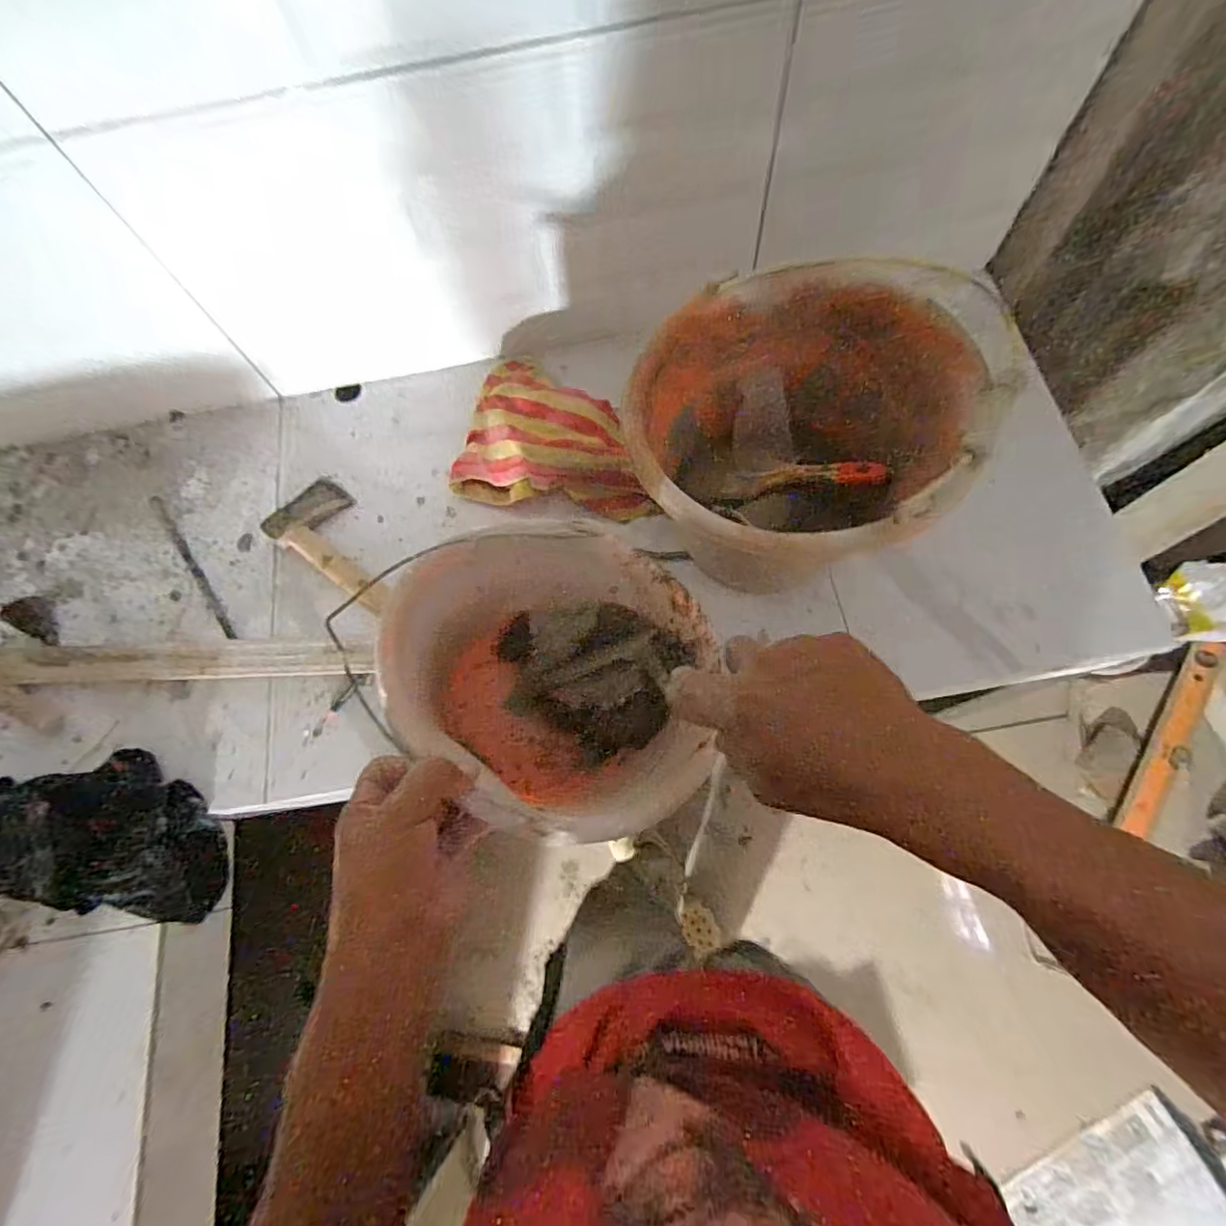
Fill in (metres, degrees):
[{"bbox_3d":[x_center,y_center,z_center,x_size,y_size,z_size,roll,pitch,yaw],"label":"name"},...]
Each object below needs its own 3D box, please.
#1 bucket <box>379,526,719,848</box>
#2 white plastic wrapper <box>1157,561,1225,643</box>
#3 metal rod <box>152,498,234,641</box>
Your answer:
[{"bbox_3d":[-0.044,0.062,0.472,0.224,0.201,0.220,-1,69,2],"label":"bucket"},{"bbox_3d":[1.265,-0.019,1.235,0.040,0.153,0.180,-16,86,-15],"label":"white plastic wrapper"},{"bbox_3d":[-0.480,-0.055,0.663,0.013,0.004,0.225,-36,72,-10],"label":"metal rod"}]

